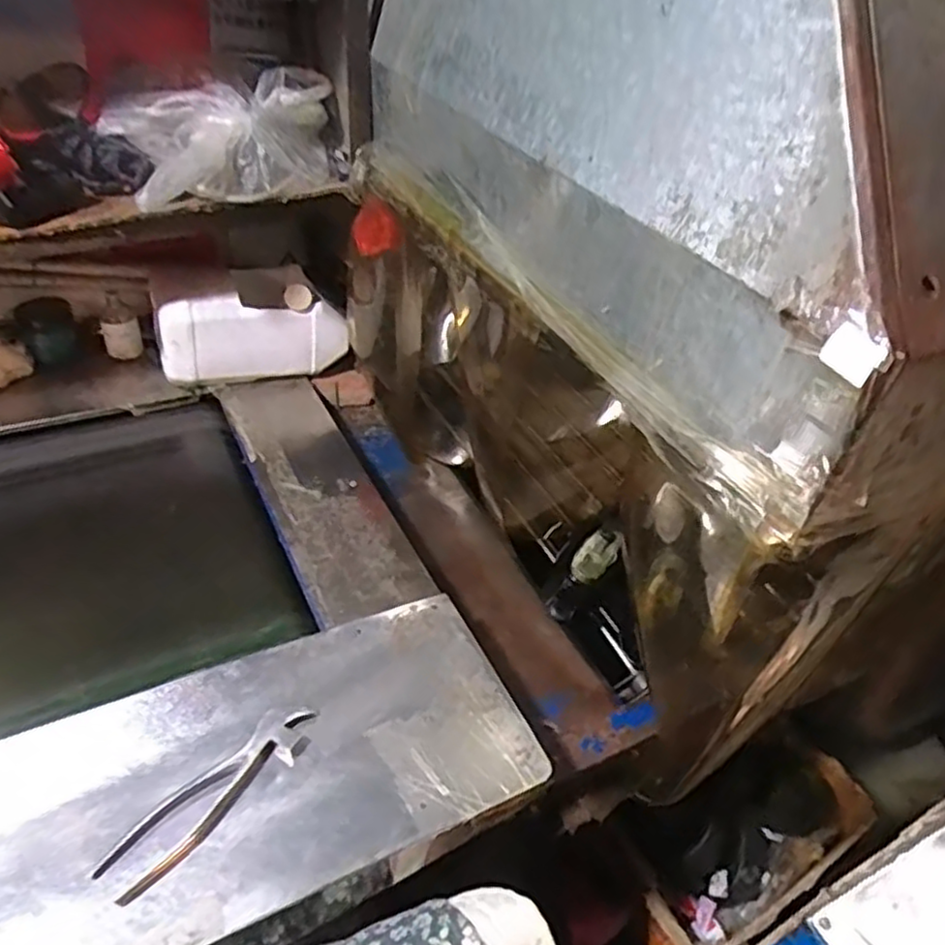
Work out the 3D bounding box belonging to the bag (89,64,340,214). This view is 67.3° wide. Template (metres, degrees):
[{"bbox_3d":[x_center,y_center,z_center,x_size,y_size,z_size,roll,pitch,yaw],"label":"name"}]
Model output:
[{"bbox_3d":[-0.281,-0.408,0.864,0.291,0.096,0.157,-20,48,-27],"label":"bag"}]

